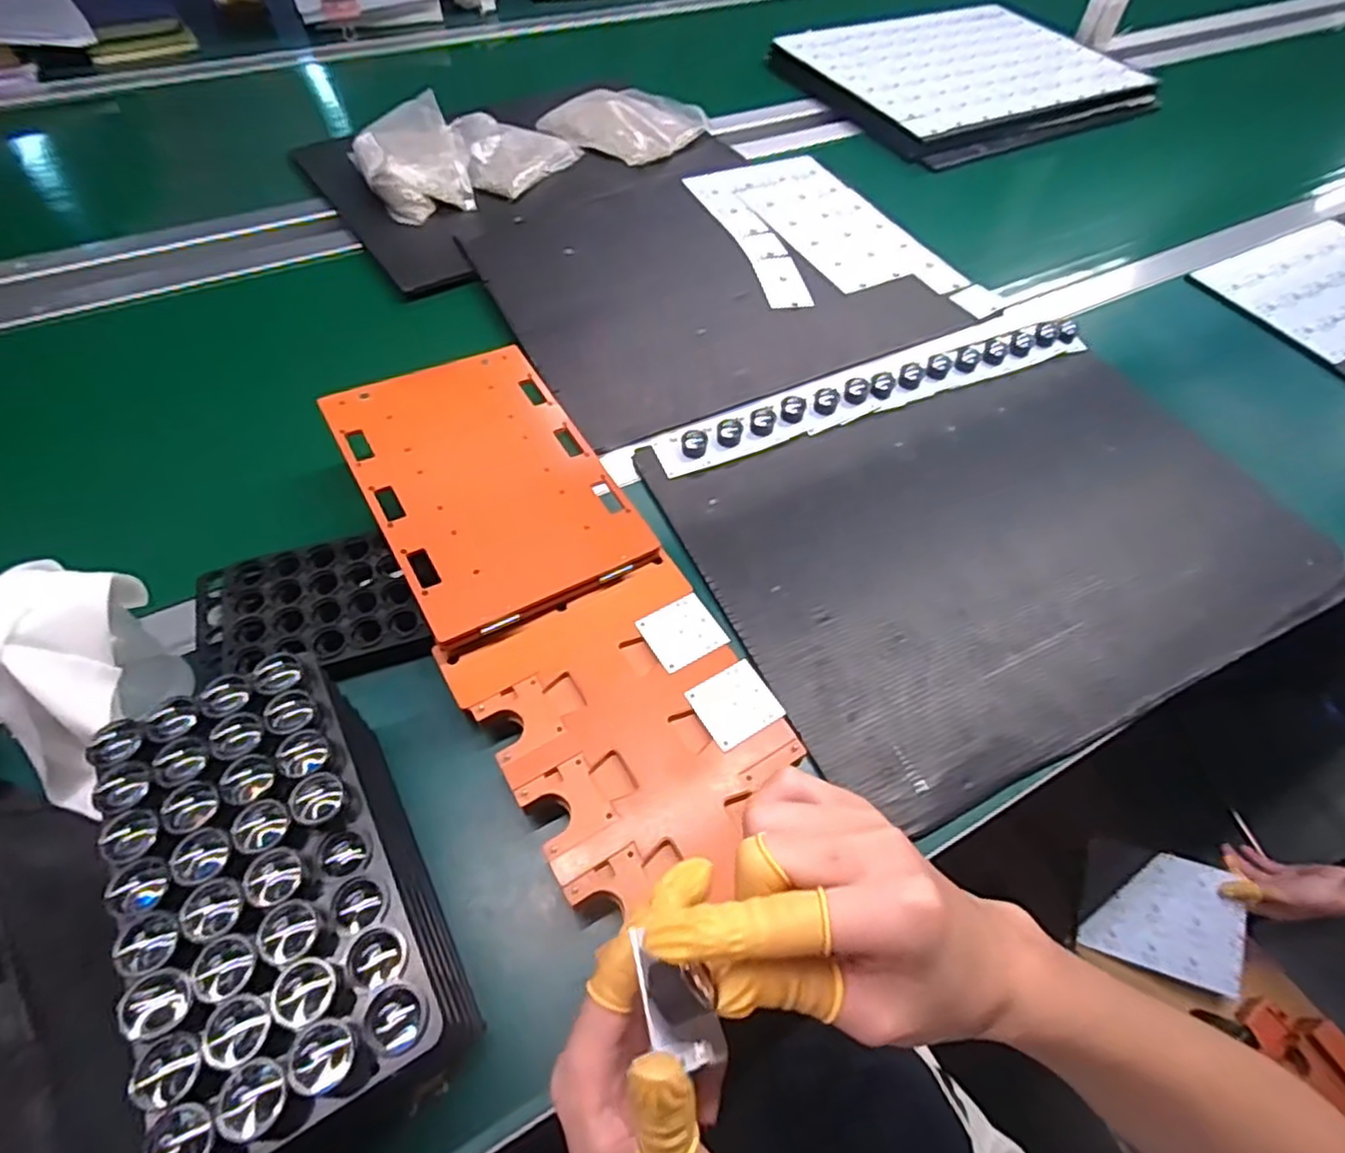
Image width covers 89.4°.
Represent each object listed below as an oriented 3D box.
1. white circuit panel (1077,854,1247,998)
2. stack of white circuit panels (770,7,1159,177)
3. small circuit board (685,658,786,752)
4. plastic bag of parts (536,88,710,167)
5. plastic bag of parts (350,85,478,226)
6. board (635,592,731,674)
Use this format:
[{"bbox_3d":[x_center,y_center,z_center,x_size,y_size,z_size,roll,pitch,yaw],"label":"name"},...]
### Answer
[{"bbox_3d":[0.629,0.429,0.868,0.167,0.008,0.140,13,72,22],"label":"white circuit panel"},{"bbox_3d":[0.435,-0.771,1.041,0.477,0.043,0.381,-22,60,-18],"label":"stack of white circuit panels"},{"bbox_3d":[0.039,0.079,0.424,0.048,0.004,0.045,-25,61,-20],"label":"small circuit board"},{"bbox_3d":[-0.066,-0.598,0.891,0.168,0.035,0.167,30,59,16],"label":"plastic bag of parts"},{"bbox_3d":[-0.300,-0.482,0.787,0.122,0.051,0.162,-25,61,-20],"label":"plastic bag of parts"},{"bbox_3d":[0.007,0.037,0.453,0.047,0.006,0.043,-26,61,-20],"label":"board"}]

